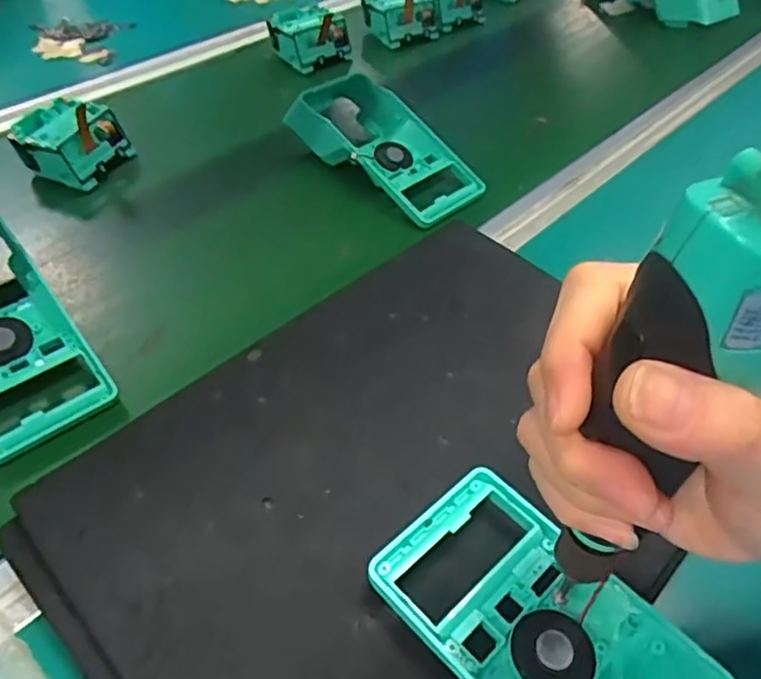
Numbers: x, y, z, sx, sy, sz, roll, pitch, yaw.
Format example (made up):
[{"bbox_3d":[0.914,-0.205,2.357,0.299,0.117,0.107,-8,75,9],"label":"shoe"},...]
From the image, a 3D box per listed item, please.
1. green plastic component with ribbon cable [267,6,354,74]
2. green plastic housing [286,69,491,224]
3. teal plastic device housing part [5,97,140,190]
[{"bbox_3d":[-0.079,-0.343,0.742,0.075,0.053,0.075,-34,56,-31],"label":"green plastic component with ribbon cable"},{"bbox_3d":[0.000,-0.172,0.581,0.091,0.053,0.187,-32,56,-30],"label":"green plastic housing"},{"bbox_3d":[-0.273,-0.172,0.577,0.082,0.046,0.078,16,47,12],"label":"teal plastic device housing part"}]

